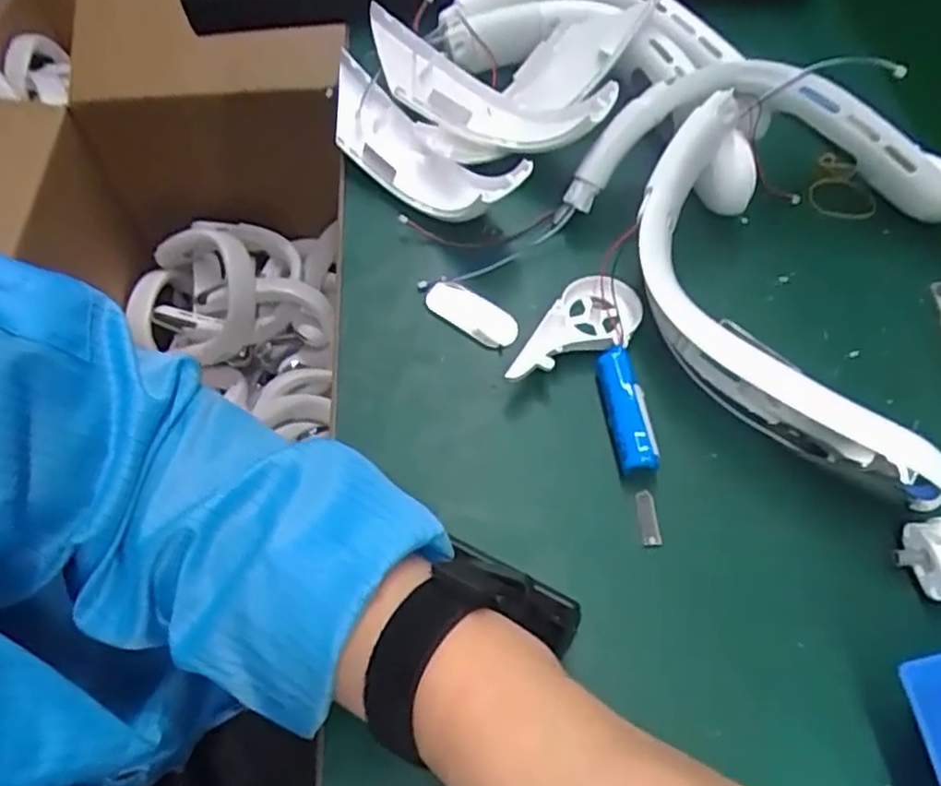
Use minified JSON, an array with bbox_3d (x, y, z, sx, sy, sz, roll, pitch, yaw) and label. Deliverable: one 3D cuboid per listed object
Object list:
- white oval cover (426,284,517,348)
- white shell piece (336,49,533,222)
[{"bbox_3d":[0.000,-0.048,0.433,0.059,0.008,0.024,32,62,15],"label":"white oval cover"},{"bbox_3d":[-0.044,-0.165,0.483,0.057,0.055,0.191,-38,66,-19],"label":"white shell piece"}]

